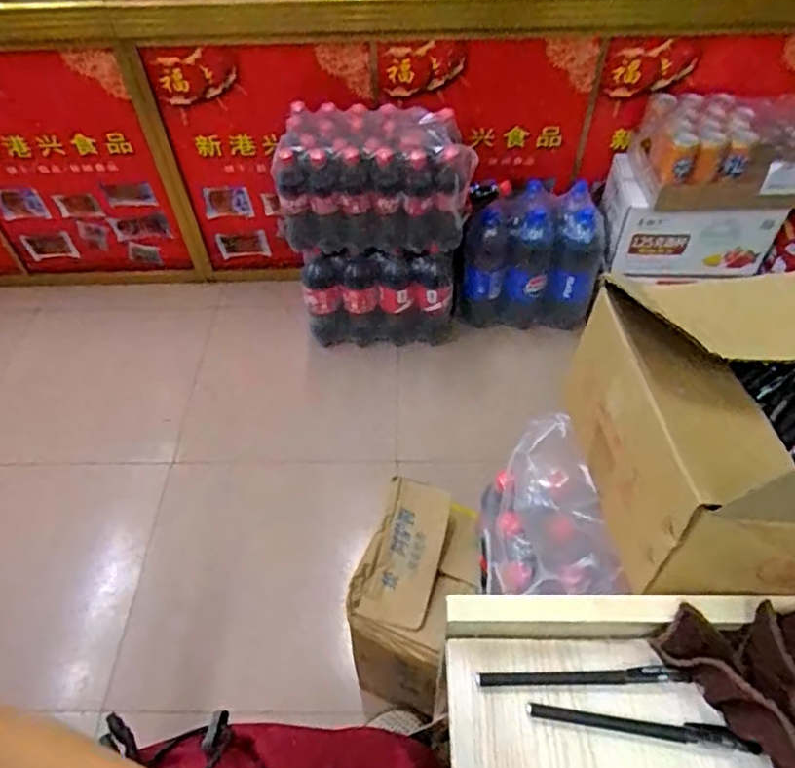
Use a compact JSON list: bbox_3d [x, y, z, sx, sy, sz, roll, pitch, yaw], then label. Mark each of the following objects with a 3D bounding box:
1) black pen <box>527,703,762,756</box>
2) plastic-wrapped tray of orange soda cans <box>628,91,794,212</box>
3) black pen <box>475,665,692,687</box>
[{"bbox_3d":[0.157,0.221,0.397,0.141,0.006,0.013,5,51,7],"label":"black pen"},{"bbox_3d":[0.696,-0.477,1.272,0.366,0.157,0.195,5,51,7],"label":"plastic-wrapped tray of orange soda cans"},{"bbox_3d":[0.124,0.197,0.415,0.139,0.008,0.010,-2,50,2],"label":"black pen"}]

